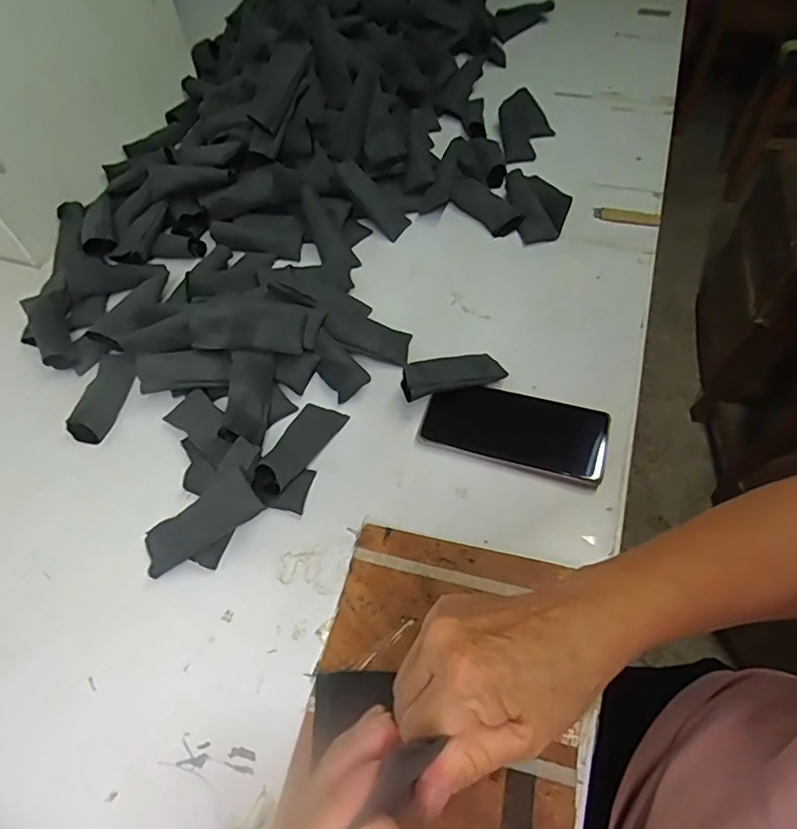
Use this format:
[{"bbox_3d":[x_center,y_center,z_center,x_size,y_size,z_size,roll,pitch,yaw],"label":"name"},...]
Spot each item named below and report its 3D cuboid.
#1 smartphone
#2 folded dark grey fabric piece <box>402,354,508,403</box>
[{"bbox_3d":[0.104,0.011,0.494,0.157,0.012,0.077,12,58,12],"label":"smartphone"},{"bbox_3d":[0.051,-0.038,0.513,0.103,0.014,0.038,-12,54,-25],"label":"folded dark grey fabric piece"}]

